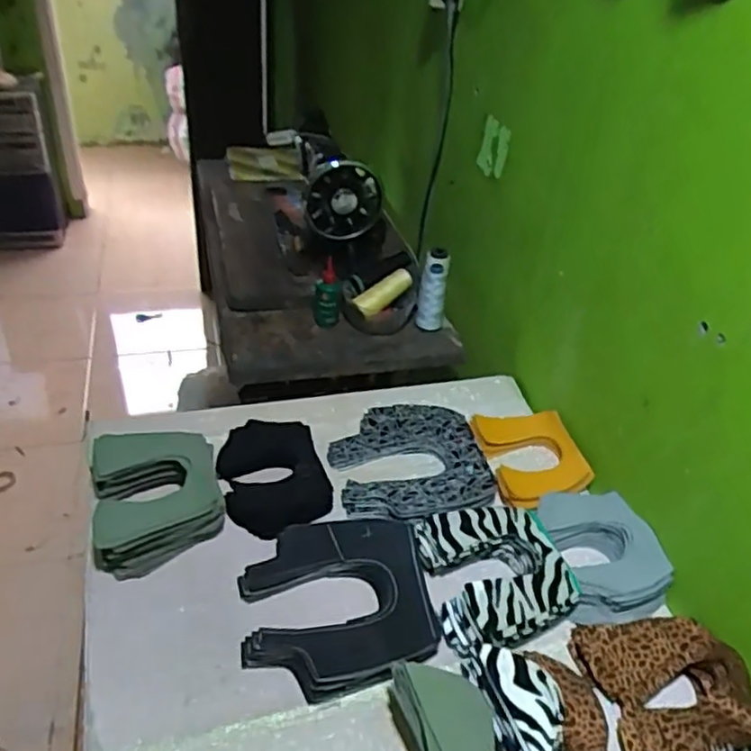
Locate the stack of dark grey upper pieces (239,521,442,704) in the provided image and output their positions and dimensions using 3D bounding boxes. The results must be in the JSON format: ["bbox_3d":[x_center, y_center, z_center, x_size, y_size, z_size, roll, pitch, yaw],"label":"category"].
[{"bbox_3d":[-0.040,0.229,0.689,0.189,0.044,0.181,-3,38,-12],"label":"stack of dark grey upper pieces"}]

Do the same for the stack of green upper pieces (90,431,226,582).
[{"bbox_3d":[-0.250,0.137,0.767,0.136,0.057,0.168,-8,40,-18],"label":"stack of green upper pieces"}]

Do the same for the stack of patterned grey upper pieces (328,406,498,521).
[{"bbox_3d":[0.044,0.109,0.858,0.191,0.025,0.186,0,38,-8],"label":"stack of patterned grey upper pieces"}]

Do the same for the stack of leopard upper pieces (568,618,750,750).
[{"bbox_3d":[0.283,0.291,0.634,0.139,0.038,0.155,-3,39,-13],"label":"stack of leopard upper pieces"}]

